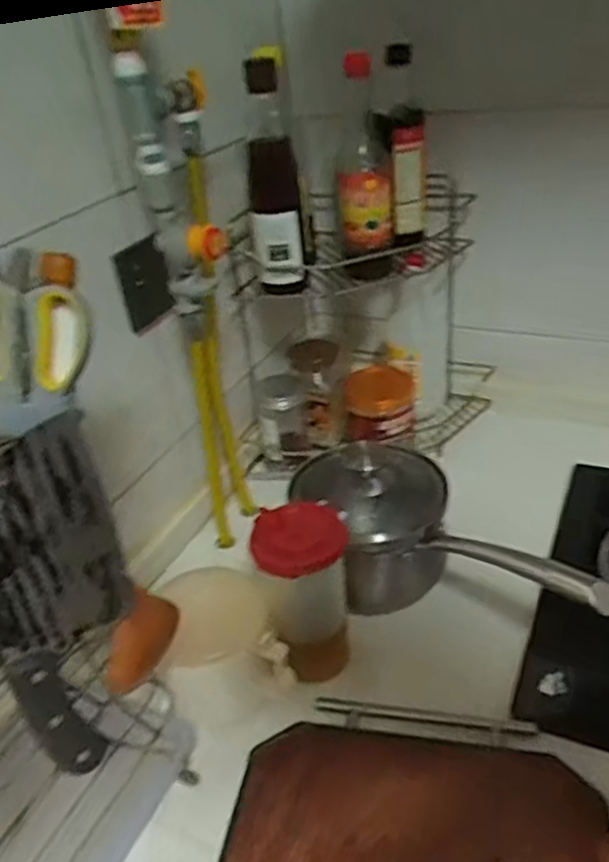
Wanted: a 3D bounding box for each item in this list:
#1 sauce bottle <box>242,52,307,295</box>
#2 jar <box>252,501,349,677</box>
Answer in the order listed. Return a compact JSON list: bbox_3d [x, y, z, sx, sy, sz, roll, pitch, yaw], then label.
[{"bbox_3d":[-0.035,-0.263,0.757,0.058,0.246,0.069,-6,33,1],"label":"sauce bottle"},{"bbox_3d":[0.001,0.156,0.658,0.081,0.165,0.076,-5,33,3],"label":"jar"}]

